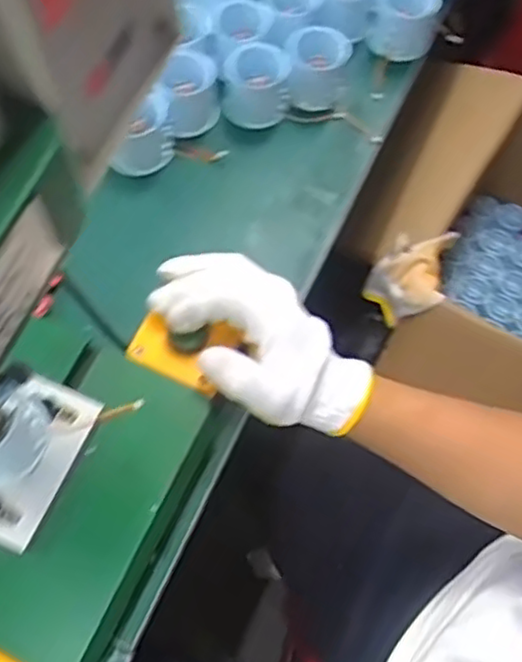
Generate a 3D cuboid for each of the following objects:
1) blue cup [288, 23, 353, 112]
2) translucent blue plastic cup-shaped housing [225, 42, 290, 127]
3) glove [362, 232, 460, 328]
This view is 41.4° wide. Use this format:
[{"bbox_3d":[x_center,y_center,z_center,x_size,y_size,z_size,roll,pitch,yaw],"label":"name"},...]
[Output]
[{"bbox_3d":[0.054,-0.246,0.645,0.056,0.057,0.061,0,66,-1],"label":"blue cup"},{"bbox_3d":[-0.005,-0.221,0.623,0.058,0.049,0.050,-5,66,-3],"label":"translucent blue plastic cup-shaped housing"},{"bbox_3d":[0.219,-0.074,0.928,0.139,0.080,0.098,-18,68,-9],"label":"glove"}]

